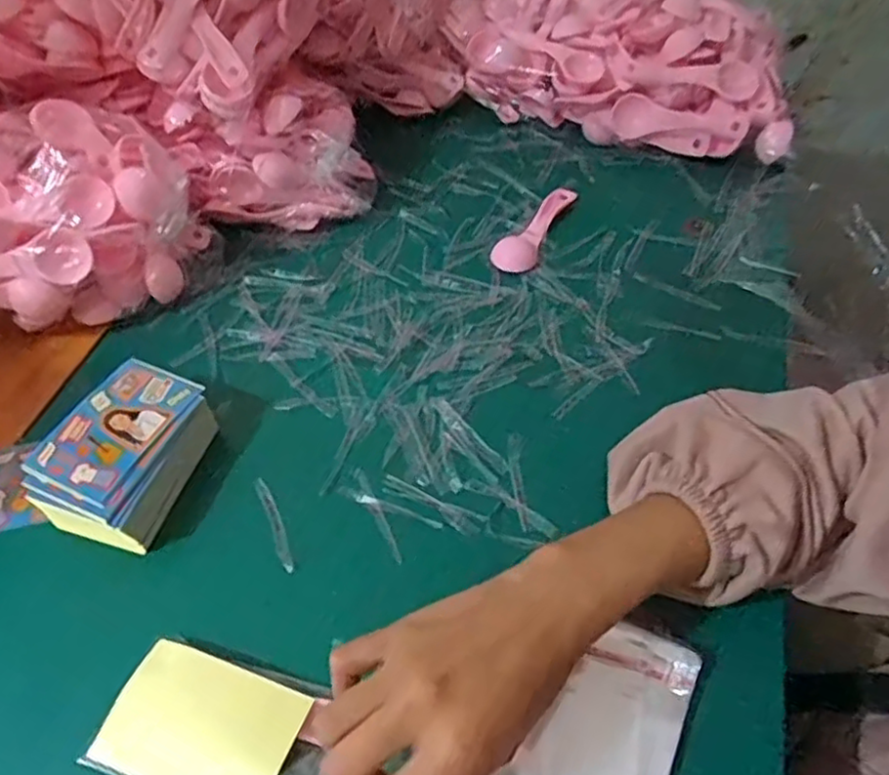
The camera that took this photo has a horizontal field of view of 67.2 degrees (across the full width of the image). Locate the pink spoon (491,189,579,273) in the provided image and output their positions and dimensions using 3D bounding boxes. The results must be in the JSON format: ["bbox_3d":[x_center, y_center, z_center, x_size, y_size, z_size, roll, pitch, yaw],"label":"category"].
[{"bbox_3d":[0.080,-0.132,0.548,0.033,0.013,0.108,30,58,20],"label":"pink spoon"}]

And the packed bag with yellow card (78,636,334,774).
[{"bbox_3d":[-0.102,0.168,0.325,0.122,0.005,0.065,15,54,11],"label":"packed bag with yellow card"}]

